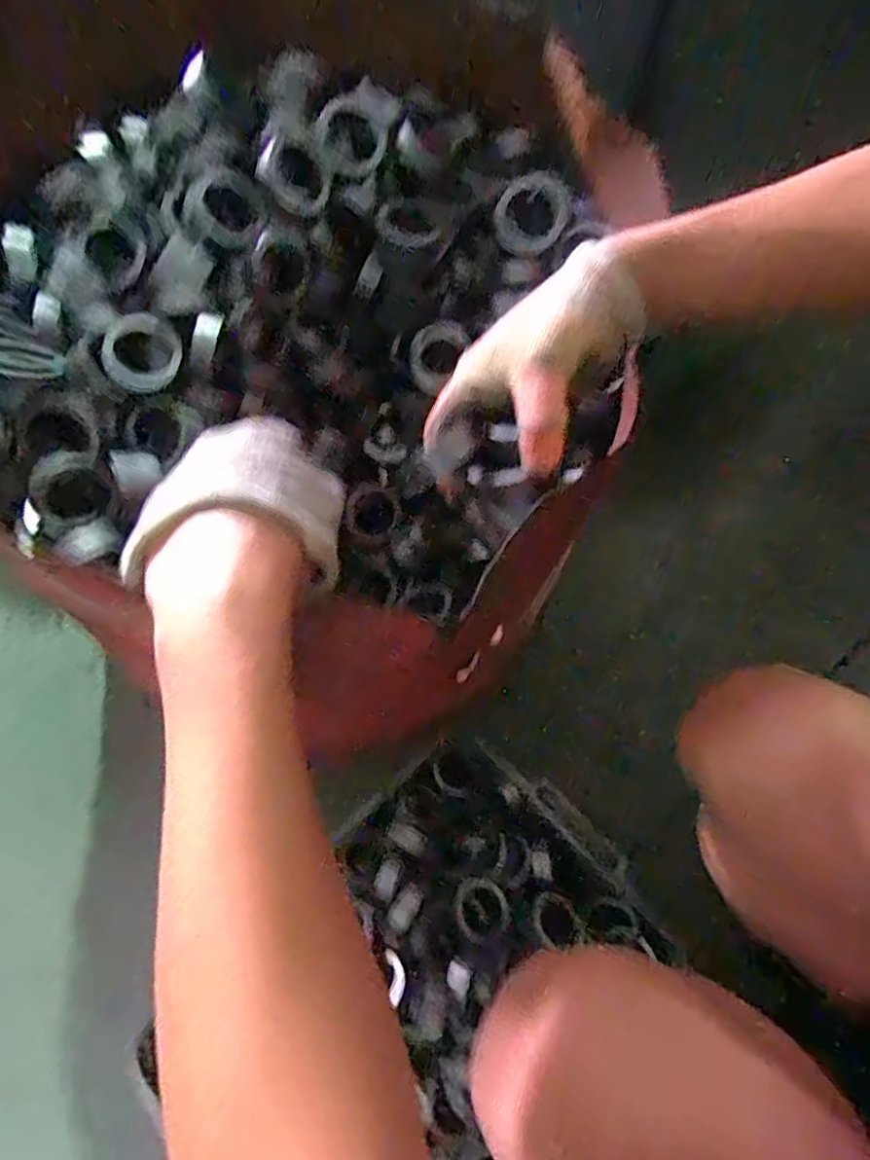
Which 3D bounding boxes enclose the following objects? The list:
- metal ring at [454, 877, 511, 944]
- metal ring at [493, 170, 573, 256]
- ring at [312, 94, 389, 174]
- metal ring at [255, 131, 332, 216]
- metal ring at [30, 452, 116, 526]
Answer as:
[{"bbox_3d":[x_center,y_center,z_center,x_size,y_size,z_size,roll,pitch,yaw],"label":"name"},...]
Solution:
[{"bbox_3d":[0.043,0.304,0.556,0.051,0.009,0.052,1,59,-1],"label":"metal ring"},{"bbox_3d":[0.081,-0.300,0.493,0.065,0.012,0.056,-36,90,17],"label":"metal ring"},{"bbox_3d":[-0.072,-0.355,0.484,0.054,0.010,0.056,-1,97,-11],"label":"ring"},{"bbox_3d":[-0.110,-0.317,0.470,0.054,0.014,0.048,26,93,-26],"label":"metal ring"},{"bbox_3d":[-0.246,-0.060,0.410,0.050,0.011,0.049,-37,111,-26],"label":"metal ring"}]

